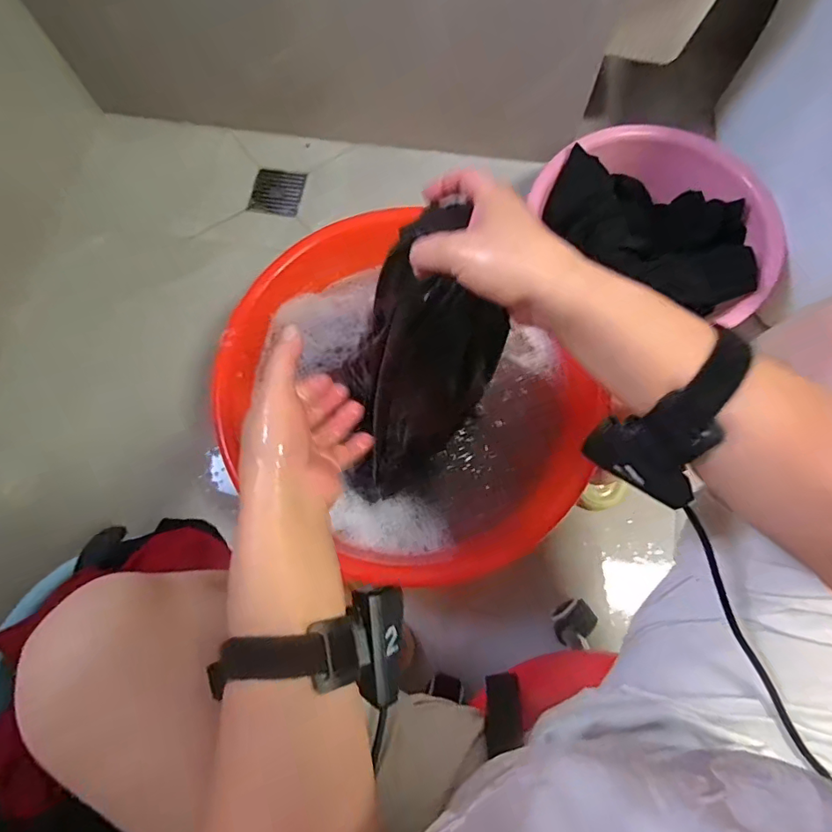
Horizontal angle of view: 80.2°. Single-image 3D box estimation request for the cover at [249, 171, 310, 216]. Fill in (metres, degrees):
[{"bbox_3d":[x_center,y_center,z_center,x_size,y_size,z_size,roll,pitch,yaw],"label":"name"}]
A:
[{"bbox_3d":[-0.263,-0.424,0.937,0.096,0.007,0.095,10,75,4],"label":"cover"}]

